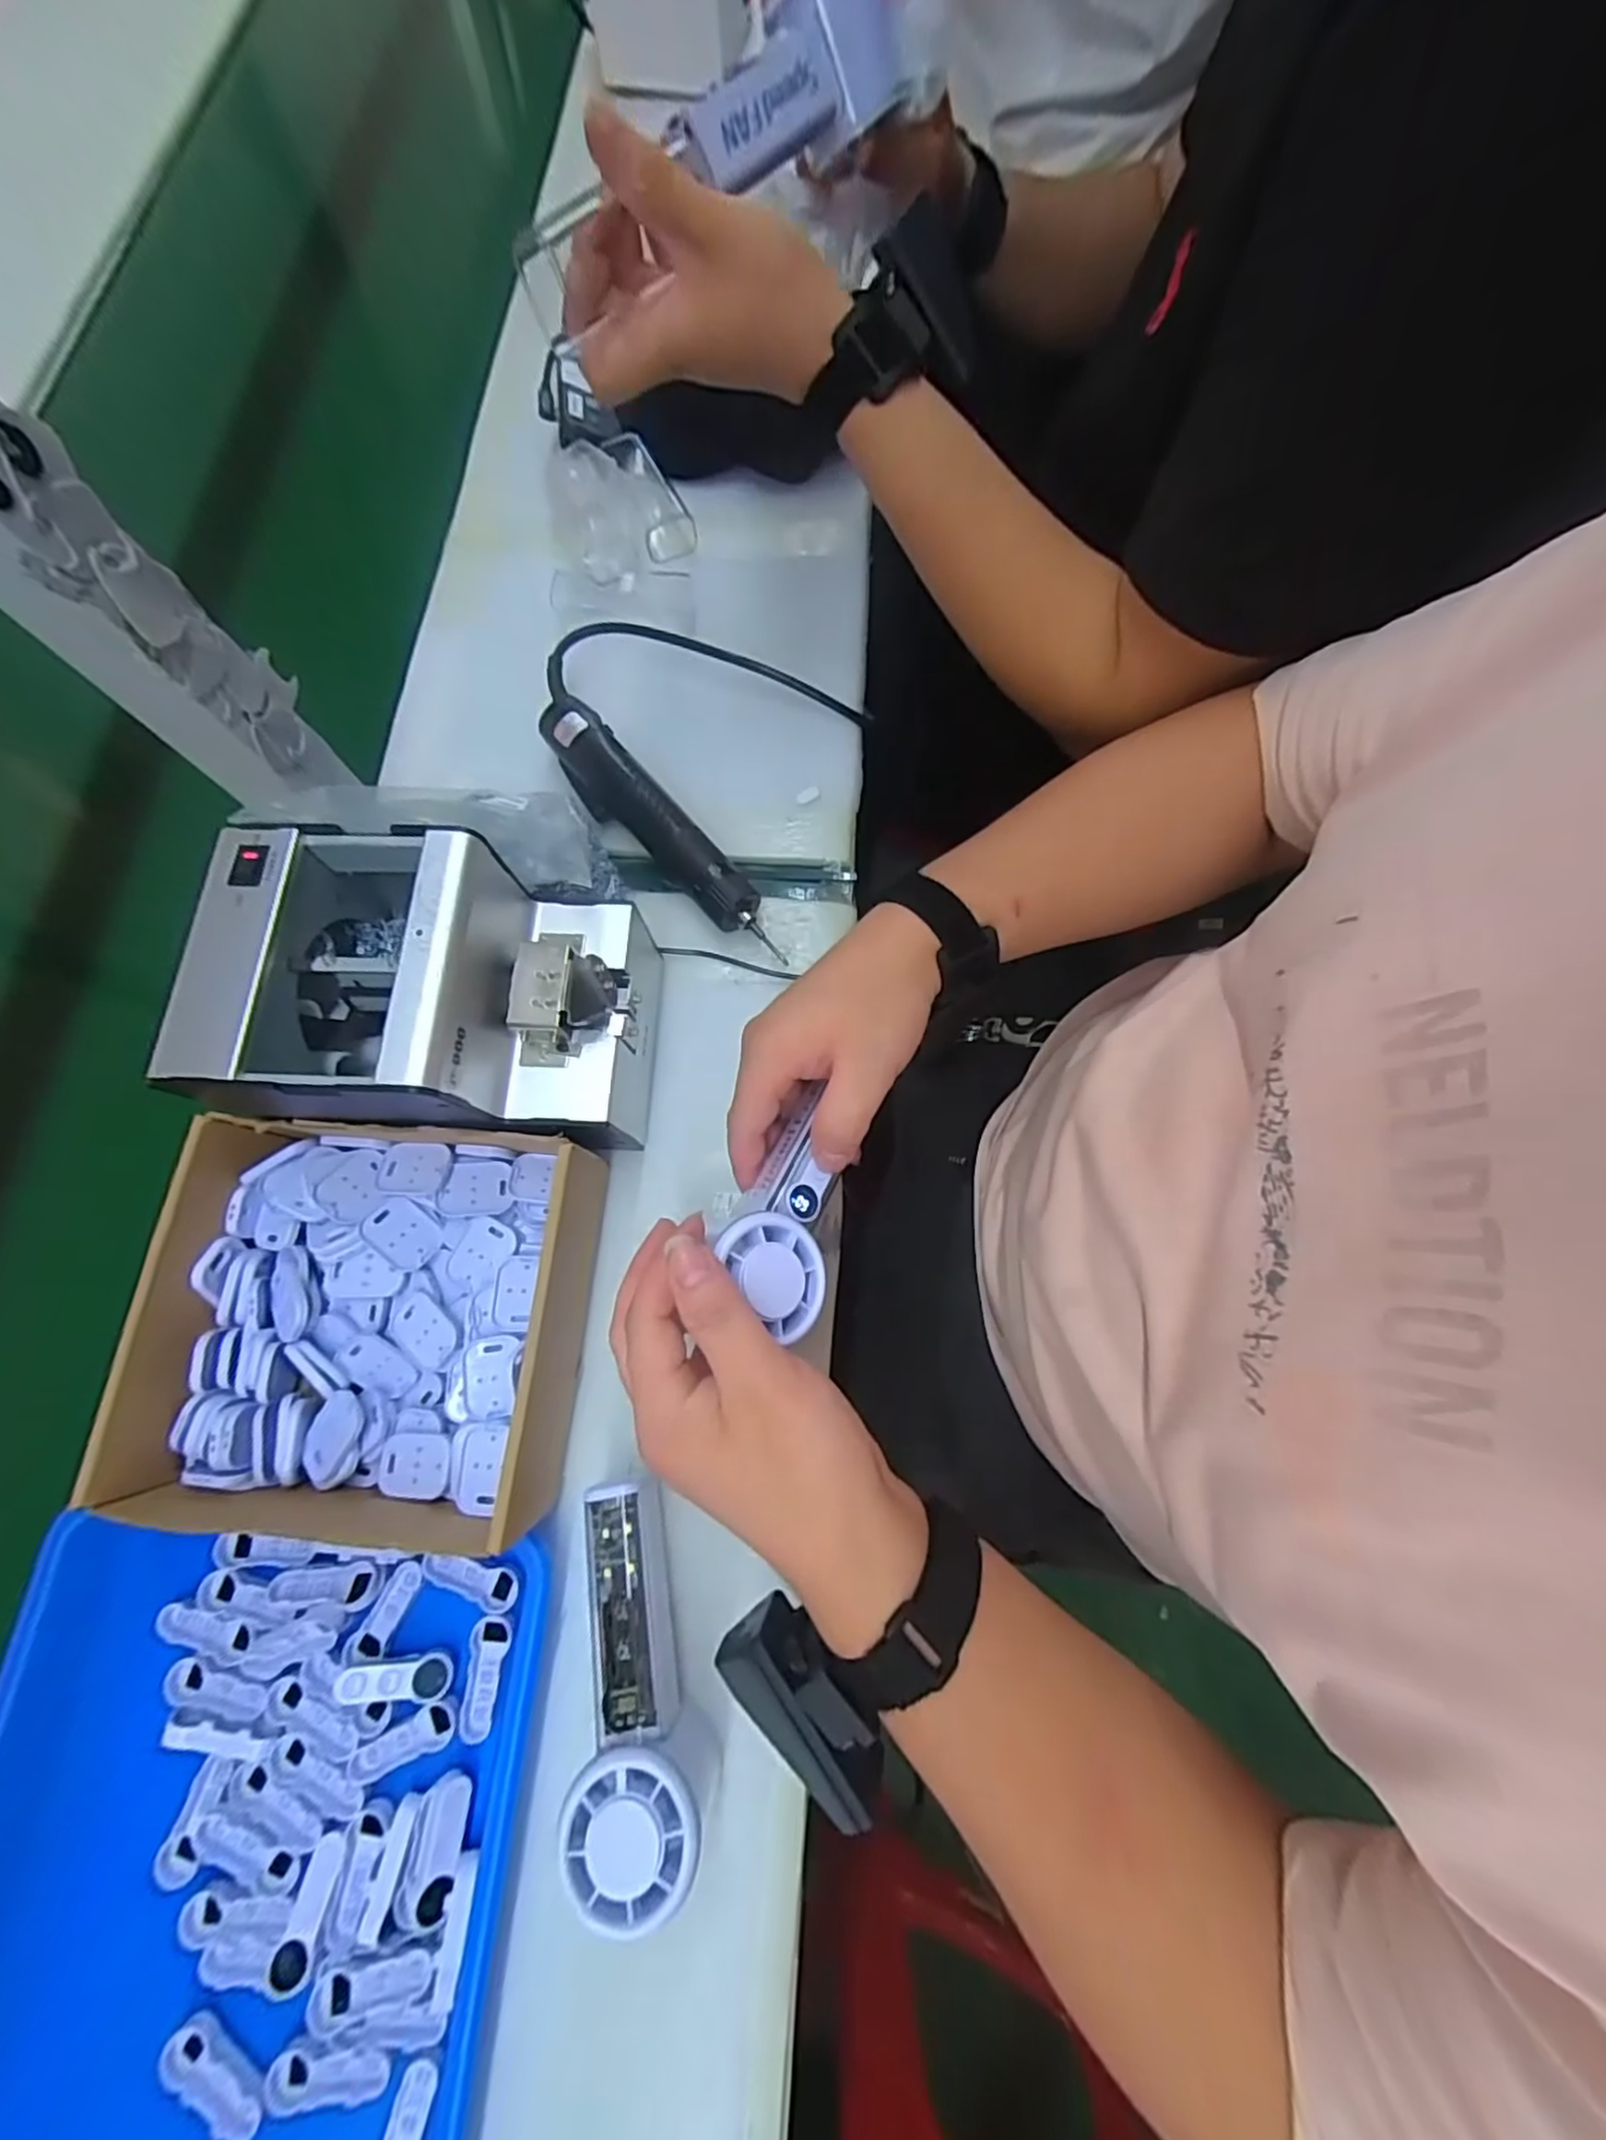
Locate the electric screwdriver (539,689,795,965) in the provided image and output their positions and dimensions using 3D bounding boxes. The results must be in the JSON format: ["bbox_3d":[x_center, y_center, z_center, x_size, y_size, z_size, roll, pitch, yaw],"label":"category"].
[{"bbox_3d":[-0.096,-0.157,0.458,0.043,0.037,0.232,-40,77,-9],"label":"electric screwdriver"}]

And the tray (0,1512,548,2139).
[{"bbox_3d":[-0.270,0.390,0.322,0.265,0.042,0.312,2,74,2],"label":"tray"}]

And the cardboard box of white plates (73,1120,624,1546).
[{"bbox_3d":[-0.224,0.125,0.365,0.208,0.057,0.191,1,74,1],"label":"cardboard box of white plates"}]

